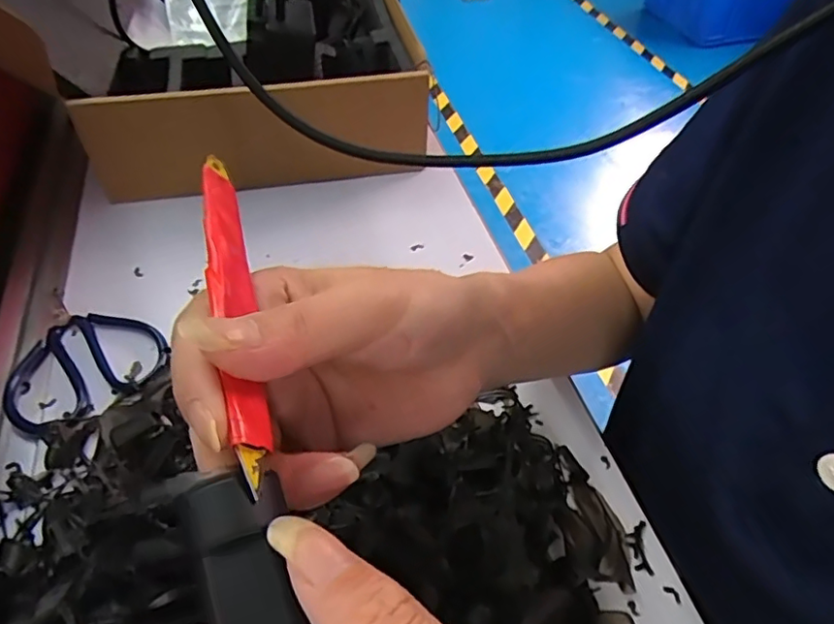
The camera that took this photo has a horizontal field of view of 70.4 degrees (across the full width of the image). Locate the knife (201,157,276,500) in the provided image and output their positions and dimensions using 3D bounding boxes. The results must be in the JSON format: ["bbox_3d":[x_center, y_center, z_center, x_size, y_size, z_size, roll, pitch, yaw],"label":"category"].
[{"bbox_3d":[-0.054,-0.008,0.171,0.010,0.012,0.126,-12,50,-12],"label":"knife"}]

